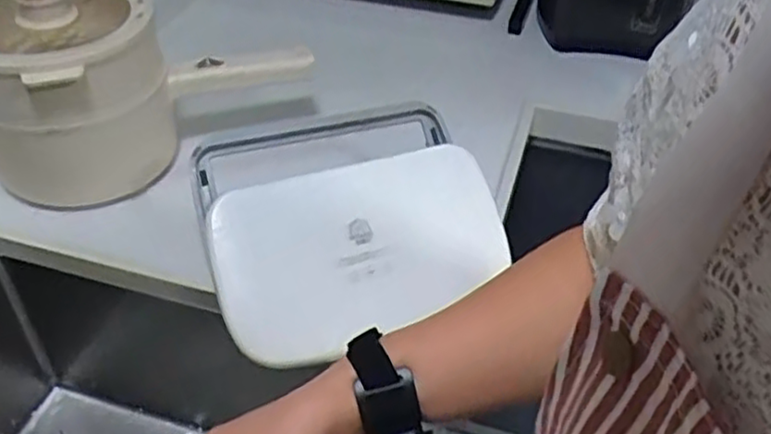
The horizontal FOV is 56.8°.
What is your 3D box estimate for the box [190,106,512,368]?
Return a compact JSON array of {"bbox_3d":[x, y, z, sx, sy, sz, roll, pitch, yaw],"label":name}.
[{"bbox_3d":[-0.036,0.001,0.659,0.261,0.107,0.201,-16,44,-19],"label":"box"}]

